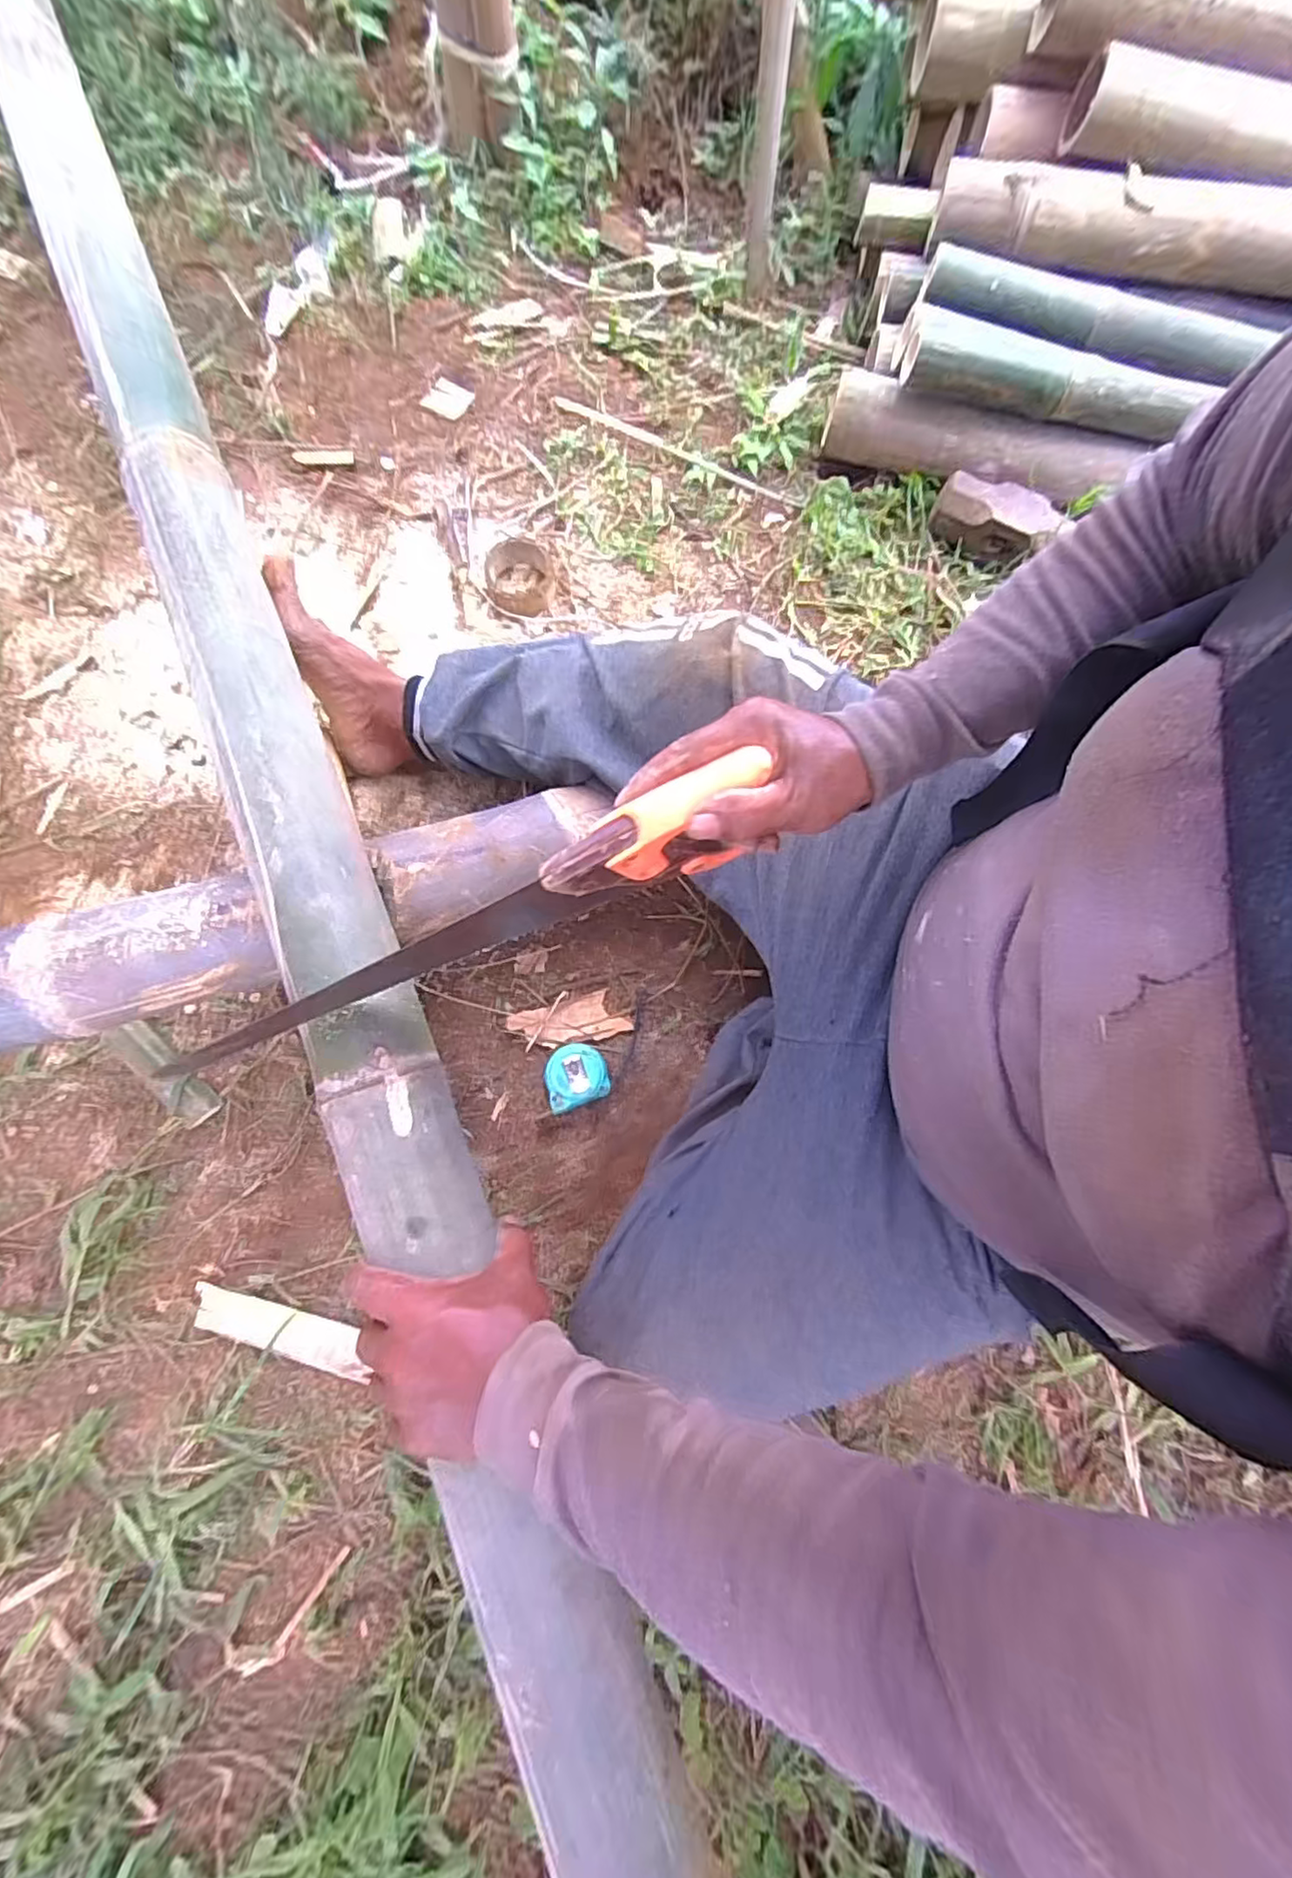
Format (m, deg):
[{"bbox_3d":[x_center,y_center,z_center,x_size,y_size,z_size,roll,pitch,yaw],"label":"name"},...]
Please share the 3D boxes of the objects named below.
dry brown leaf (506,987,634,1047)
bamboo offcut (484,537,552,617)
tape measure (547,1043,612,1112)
[{"bbox_3d":[-0.075,0.083,0.645,0.113,0.011,0.048,-17,75,-5],"label":"dry brown leaf"},{"bbox_3d":[-0.150,-0.425,0.764,0.076,0.023,0.102,-13,75,-4],"label":"bamboo offcut"},{"bbox_3d":[-0.067,0.129,0.619,0.057,0.030,0.058,-18,75,-6],"label":"tape measure"}]

